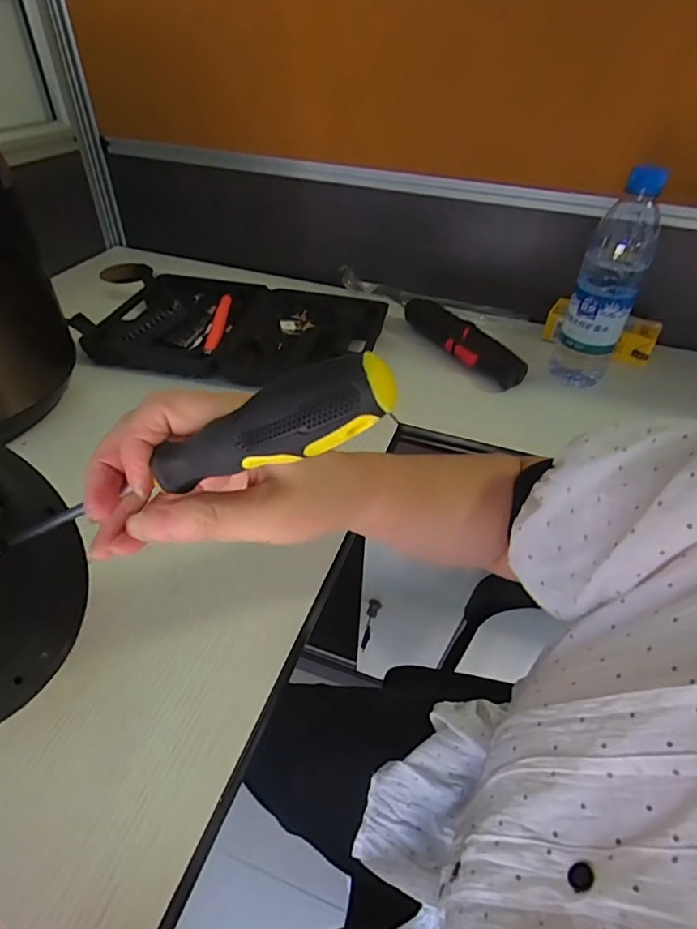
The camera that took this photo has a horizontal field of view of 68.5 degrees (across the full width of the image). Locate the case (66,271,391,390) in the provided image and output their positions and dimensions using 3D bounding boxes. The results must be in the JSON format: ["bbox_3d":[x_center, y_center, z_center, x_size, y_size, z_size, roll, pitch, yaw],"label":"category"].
[{"bbox_3d":[-0.153,-0.177,0.655,0.378,0.034,0.221,10,43,7],"label":"case"}]

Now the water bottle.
[{"bbox_3d":[0.277,-0.191,0.550,0.061,0.220,0.073,19,45,16],"label":"water bottle"}]

